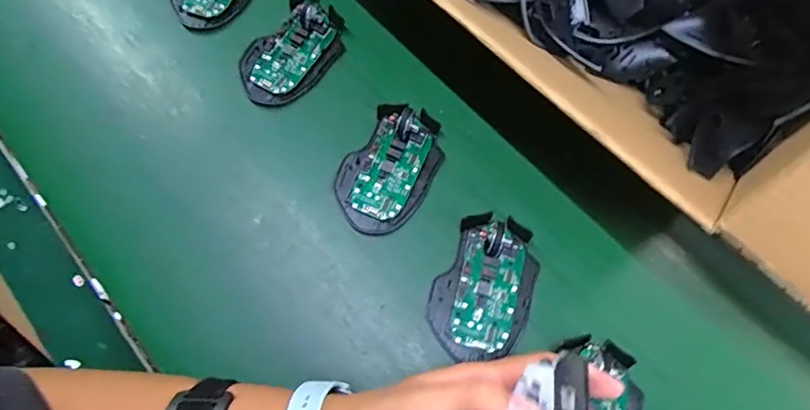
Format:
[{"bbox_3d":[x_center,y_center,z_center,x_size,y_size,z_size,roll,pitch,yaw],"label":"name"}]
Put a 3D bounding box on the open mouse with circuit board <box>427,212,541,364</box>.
[{"bbox_3d":[0.062,0.060,0.377,0.072,0.025,0.110,18,70,7],"label":"open mouse with circuit board"}]

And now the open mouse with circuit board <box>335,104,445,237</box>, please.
[{"bbox_3d":[-0.012,-0.033,0.416,0.071,0.025,0.113,31,72,11],"label":"open mouse with circuit board"}]

